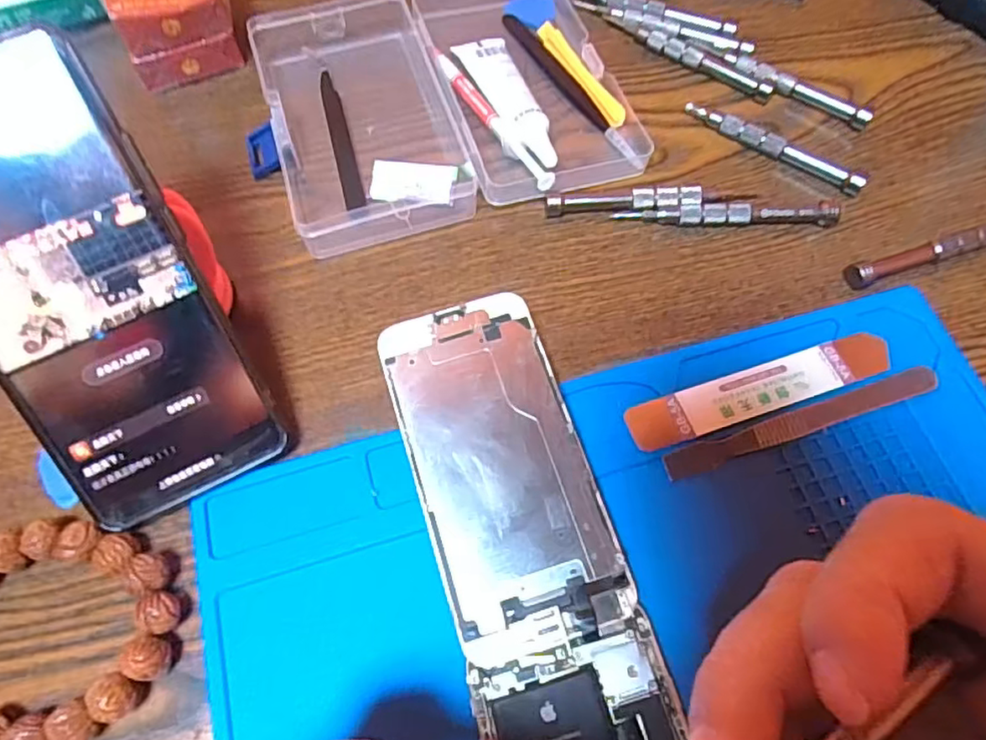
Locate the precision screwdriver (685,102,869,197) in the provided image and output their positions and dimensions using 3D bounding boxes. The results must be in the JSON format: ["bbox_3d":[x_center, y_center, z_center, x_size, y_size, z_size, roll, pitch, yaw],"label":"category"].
[{"bbox_3d":[0.141,-0.112,0.315,0.093,0.012,0.006,31,69,14],"label":"precision screwdriver"}]

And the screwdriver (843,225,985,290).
[{"bbox_3d":[0.211,-0.057,0.289,0.103,0.010,0.011,-17,66,-7],"label":"screwdriver"}]

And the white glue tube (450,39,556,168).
[{"bbox_3d":[0.007,-0.138,0.321,0.026,0.019,0.102,-16,66,-7],"label":"white glue tube"}]

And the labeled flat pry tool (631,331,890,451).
[{"bbox_3d":[0.111,0.008,0.261,0.115,0.004,0.020,-17,66,-7],"label":"labeled flat pry tool"}]

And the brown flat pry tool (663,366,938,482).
[{"bbox_3d":[0.126,0.021,0.254,0.120,0.004,0.011,-17,66,-7],"label":"brown flat pry tool"}]

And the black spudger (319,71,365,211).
[{"bbox_3d":[-0.078,-0.119,0.322,0.009,0.004,0.092,-14,65,-6],"label":"black spudger"}]

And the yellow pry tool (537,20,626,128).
[{"bbox_3d":[0.046,-0.158,0.339,0.012,0.008,0.080,-25,67,-11],"label":"yellow pry tool"}]

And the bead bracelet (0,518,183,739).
[{"bbox_3d":[-0.158,0.094,0.221,0.084,0.016,0.079,0,65,1],"label":"bead bracelet"}]

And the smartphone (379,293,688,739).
[{"bbox_3d":[0.022,0.092,0.218,0.064,0.017,0.259,-16,66,-7],"label":"smartphone"}]

